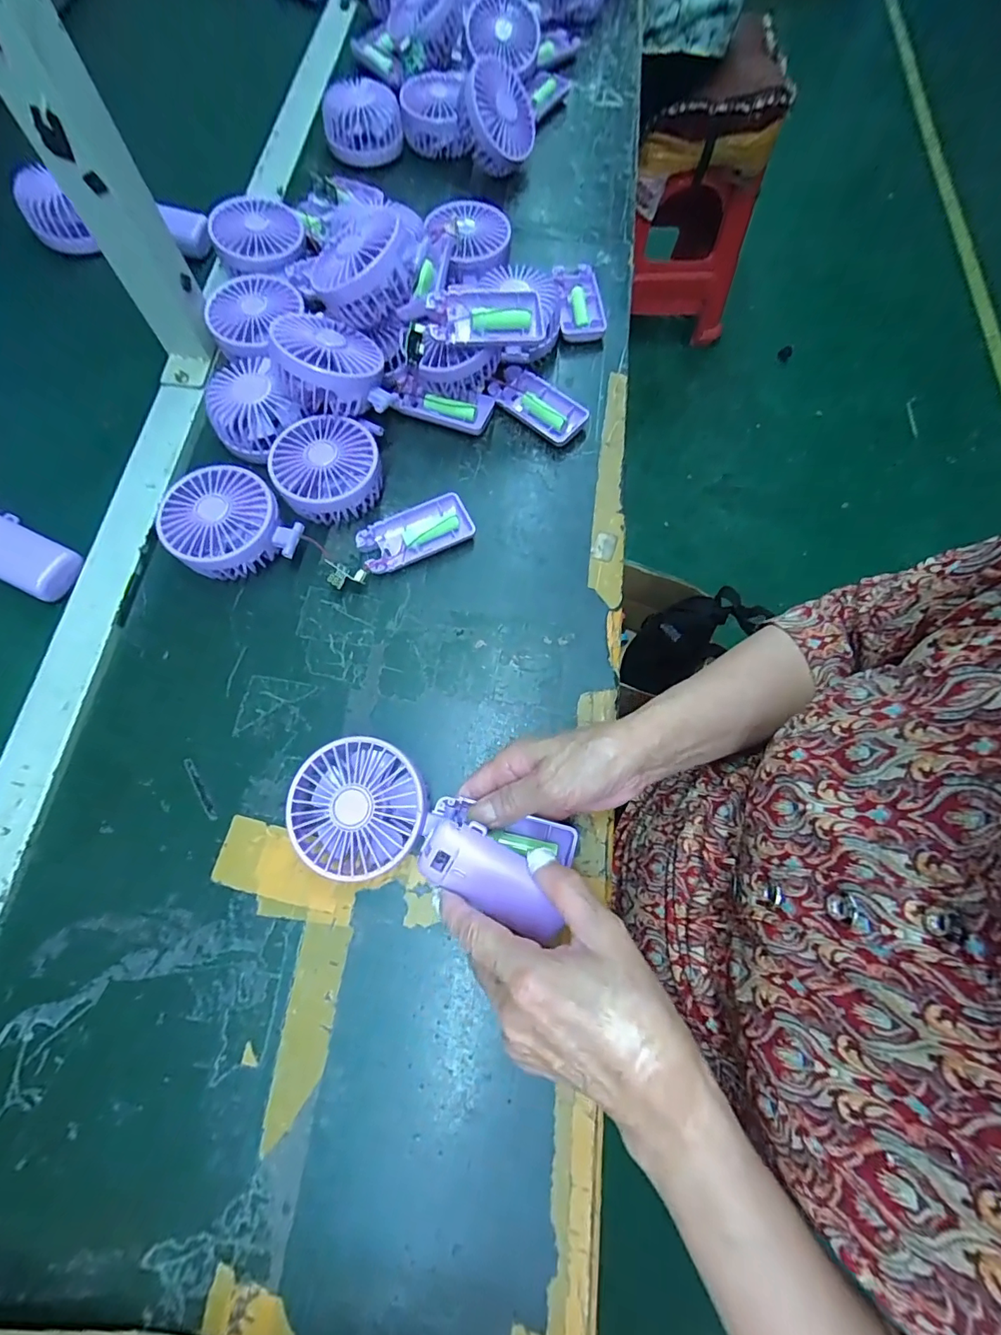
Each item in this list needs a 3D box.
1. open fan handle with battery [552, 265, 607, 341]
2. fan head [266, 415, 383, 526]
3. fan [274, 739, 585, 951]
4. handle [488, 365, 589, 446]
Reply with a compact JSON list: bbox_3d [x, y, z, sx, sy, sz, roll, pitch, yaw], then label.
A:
[{"bbox_3d":[0.078,-0.365,0.497,0.043,0.017,0.084,-5,72,-3],"label":"open fan handle with battery"},{"bbox_3d":[-0.144,-0.163,0.415,0.084,0.042,0.081,0,71,-1],"label":"fan head"},{"bbox_3d":[-0.046,0.104,0.310,0.176,0.043,0.079,18,72,9],"label":"fan"},{"bbox_3d":[0.035,-0.241,0.458,0.087,0.016,0.044,40,75,11],"label":"handle"}]

